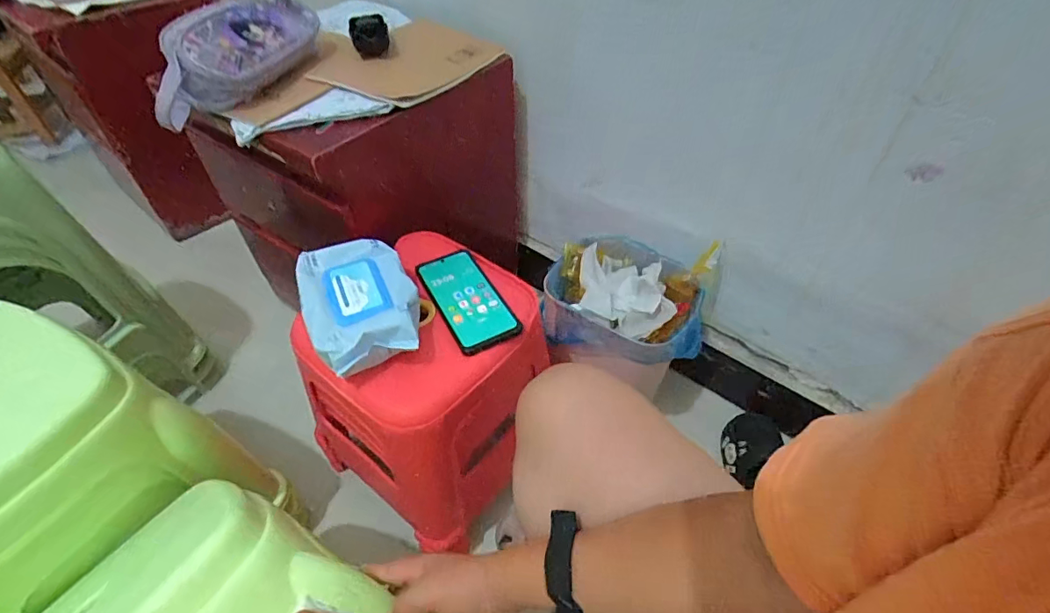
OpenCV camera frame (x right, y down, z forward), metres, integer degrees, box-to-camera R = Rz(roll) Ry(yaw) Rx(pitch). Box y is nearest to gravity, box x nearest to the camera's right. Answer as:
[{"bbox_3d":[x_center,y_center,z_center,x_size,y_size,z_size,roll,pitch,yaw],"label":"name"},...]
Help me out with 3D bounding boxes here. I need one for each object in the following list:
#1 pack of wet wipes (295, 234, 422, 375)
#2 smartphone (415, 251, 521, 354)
[{"bbox_3d":[-0.188,-0.004,0.566,0.121,0.047,0.185,-21,50,-19],"label":"pack of wet wipes"},{"bbox_3d":[-0.075,-0.014,0.611,0.077,0.013,0.164,-21,50,-19],"label":"smartphone"}]

